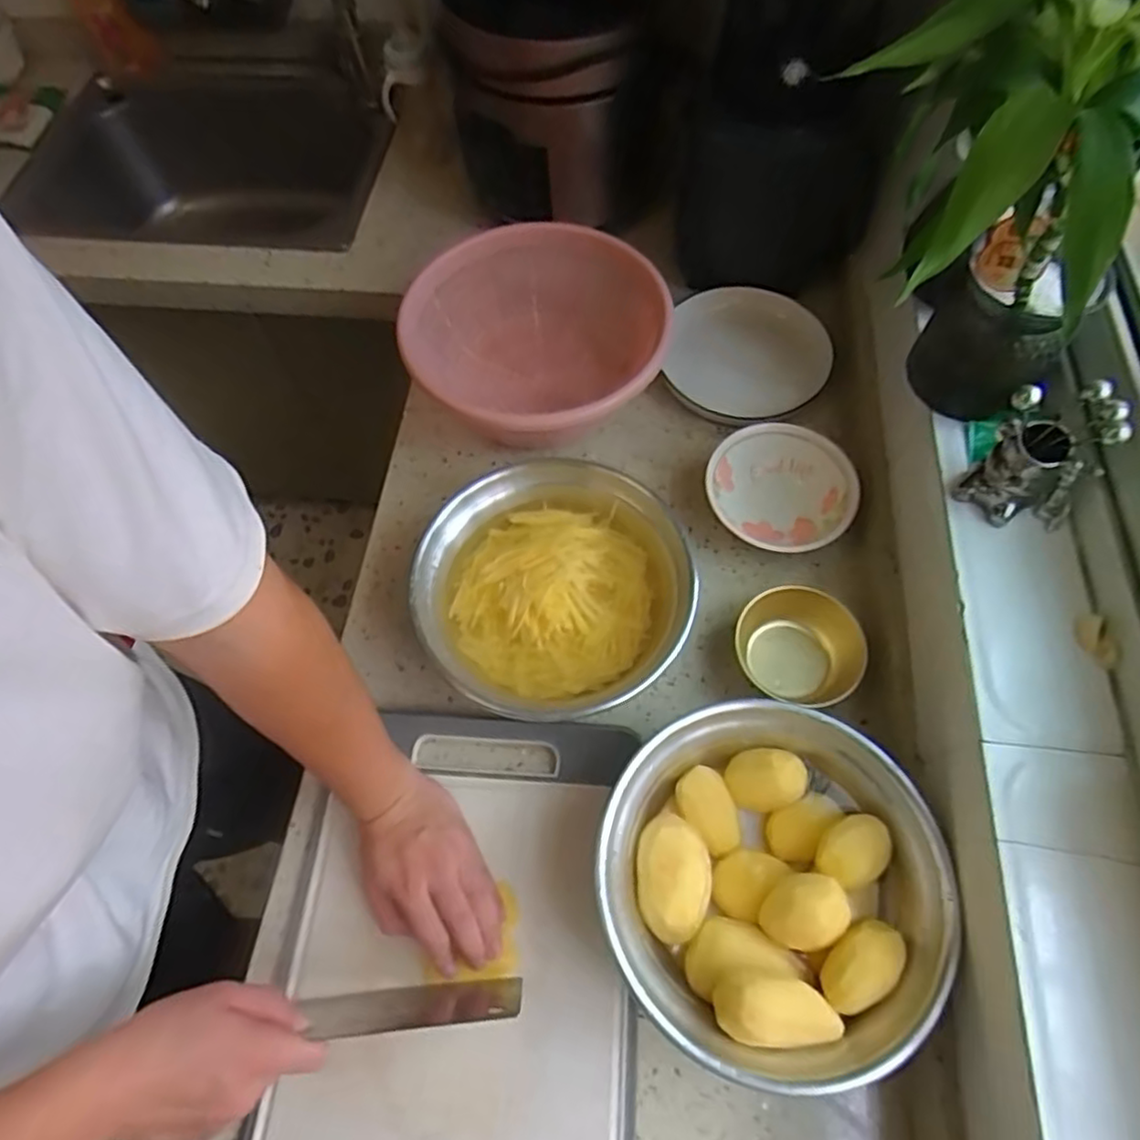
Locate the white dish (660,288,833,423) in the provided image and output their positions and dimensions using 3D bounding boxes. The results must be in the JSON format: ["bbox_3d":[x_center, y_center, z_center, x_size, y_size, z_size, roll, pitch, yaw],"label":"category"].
[{"bbox_3d":[0.219,-0.266,0.840,0.196,0.026,0.157,19,110,17],"label":"white dish"}]

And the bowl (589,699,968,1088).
[{"bbox_3d":[0.152,0.241,0.523,0.252,0.085,0.241,-1,64,2],"label":"bowl"}]

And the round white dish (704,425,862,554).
[{"bbox_3d":[0.220,-0.081,0.703,0.145,0.048,0.145,-1,64,2],"label":"round white dish"}]

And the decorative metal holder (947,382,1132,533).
[{"bbox_3d":[0.358,-0.082,0.506,0.069,0.108,0.057,-4,63,1],"label":"decorative metal holder"}]

